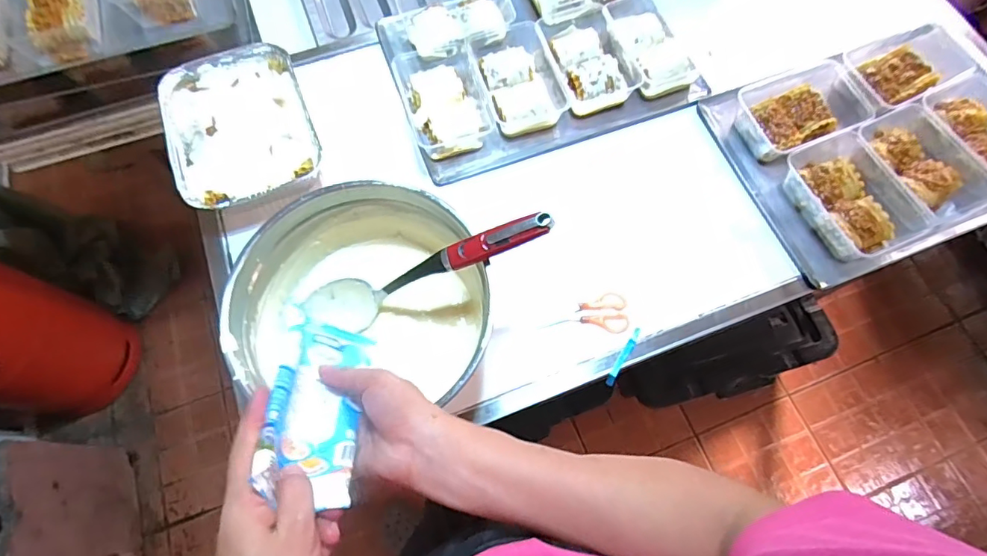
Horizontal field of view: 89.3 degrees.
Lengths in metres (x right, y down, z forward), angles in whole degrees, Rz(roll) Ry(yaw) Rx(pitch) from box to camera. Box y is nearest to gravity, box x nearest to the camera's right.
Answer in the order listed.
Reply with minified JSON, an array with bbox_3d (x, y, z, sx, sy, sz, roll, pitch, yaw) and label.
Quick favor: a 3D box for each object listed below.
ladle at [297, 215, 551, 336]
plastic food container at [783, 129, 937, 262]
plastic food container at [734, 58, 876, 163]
[{"bbox_3d":[-0.085,-0.003,0.550,0.319,0.051,0.069,-21,67,28],"label":"ladle"},{"bbox_3d":[0.493,-0.112,0.696,0.125,0.051,0.176,-23,71,-8],"label":"plastic food container"},{"bbox_3d":[0.454,-0.250,0.747,0.185,0.045,0.127,-21,70,-7],"label":"plastic food container"}]

